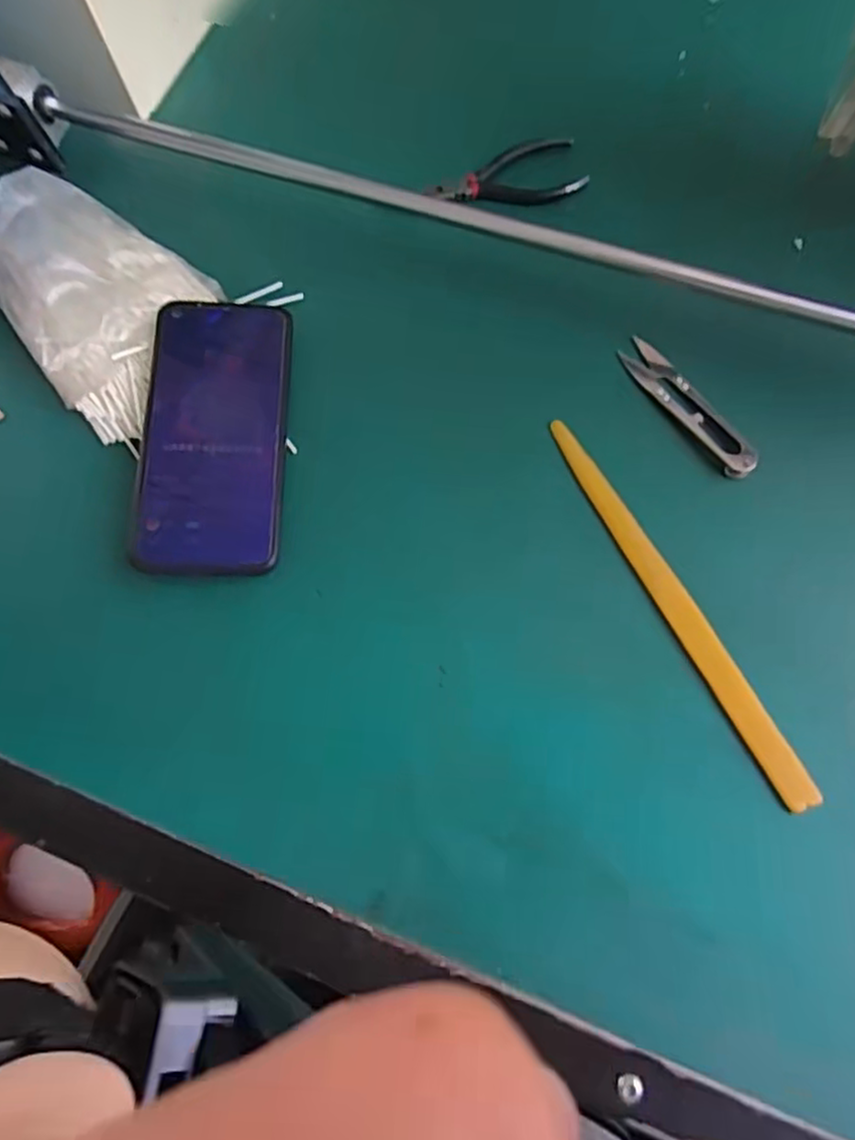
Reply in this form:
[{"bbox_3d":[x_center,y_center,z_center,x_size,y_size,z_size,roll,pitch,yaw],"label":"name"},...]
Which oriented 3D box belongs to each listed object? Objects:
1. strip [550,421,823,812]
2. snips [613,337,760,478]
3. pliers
[{"bbox_3d":[0.126,0.014,0.349,0.015,0.005,0.224,-26,73,-6],"label":"strip"},{"bbox_3d":[0.146,-0.092,0.382,0.022,0.007,0.099,-34,74,-8],"label":"snips"},{"bbox_3d":[0.051,-0.258,0.444,0.101,0.011,0.051,-17,72,-3],"label":"pliers"}]

